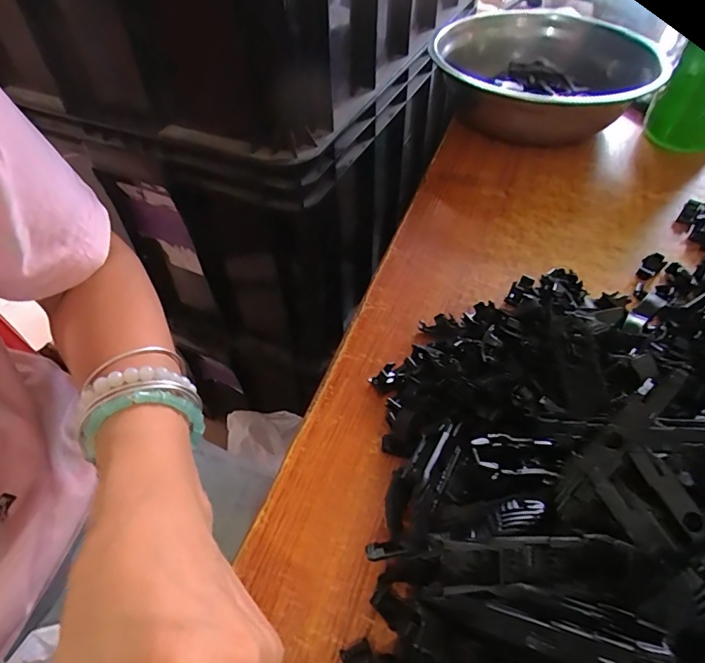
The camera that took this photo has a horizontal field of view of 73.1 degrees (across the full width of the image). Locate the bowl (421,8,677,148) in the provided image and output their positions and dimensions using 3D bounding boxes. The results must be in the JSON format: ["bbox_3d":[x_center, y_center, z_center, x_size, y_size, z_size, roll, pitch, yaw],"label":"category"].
[{"bbox_3d":[0.168,-0.230,0.439,0.188,0.070,0.188,0,50,0],"label":"bowl"}]

